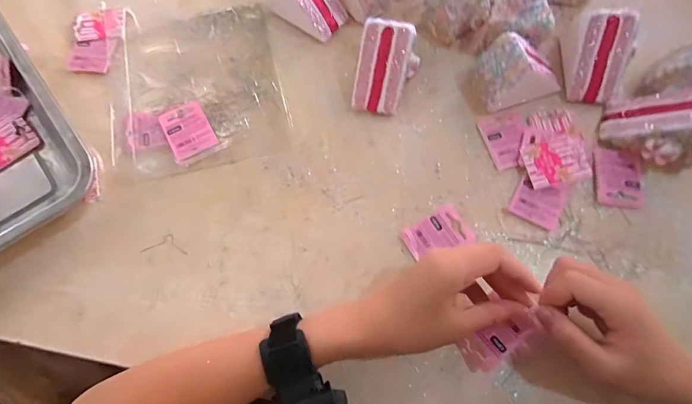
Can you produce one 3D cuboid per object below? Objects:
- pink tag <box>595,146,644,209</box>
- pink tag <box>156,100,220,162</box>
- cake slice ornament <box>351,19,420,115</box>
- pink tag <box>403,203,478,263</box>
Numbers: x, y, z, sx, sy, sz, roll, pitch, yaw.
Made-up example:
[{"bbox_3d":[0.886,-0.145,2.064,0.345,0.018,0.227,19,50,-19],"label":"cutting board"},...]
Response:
[{"bbox_3d":[0.273,-0.023,0.400,0.046,0.004,0.060,9,72,3],"label":"pink tag"},{"bbox_3d":[-0.164,-0.075,0.416,0.045,0.006,0.061,-29,74,-9],"label":"pink tag"},{"bbox_3d":[0.042,-0.135,0.410,0.058,0.061,0.069,12,72,5],"label":"cake slice ornament"},{"bbox_3d":[0.088,0.030,0.384,0.063,0.008,0.041,-24,73,-12],"label":"pink tag"}]

